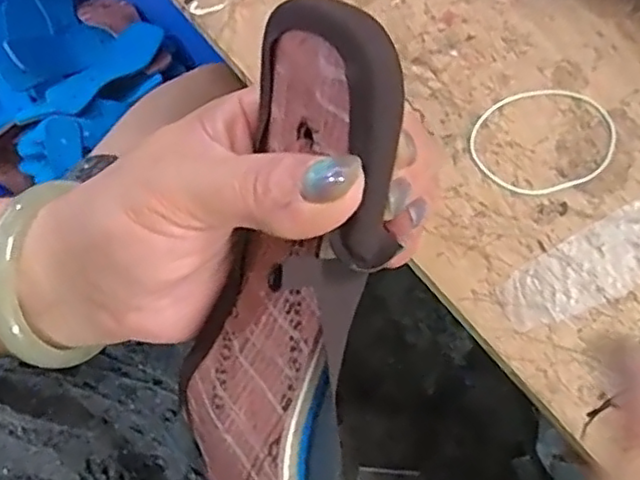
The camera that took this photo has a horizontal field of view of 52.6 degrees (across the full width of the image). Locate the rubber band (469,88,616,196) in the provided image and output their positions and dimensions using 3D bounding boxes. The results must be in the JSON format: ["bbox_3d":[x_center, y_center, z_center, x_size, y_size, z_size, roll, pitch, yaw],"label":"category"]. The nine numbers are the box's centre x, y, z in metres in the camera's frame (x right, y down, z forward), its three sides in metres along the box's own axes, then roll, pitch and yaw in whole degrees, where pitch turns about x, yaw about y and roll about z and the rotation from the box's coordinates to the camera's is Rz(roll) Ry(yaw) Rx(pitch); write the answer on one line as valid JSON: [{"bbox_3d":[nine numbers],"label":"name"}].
[{"bbox_3d":[0.123,-0.056,0.356,0.081,0.004,0.061,-20,73,-6],"label":"rubber band"}]

